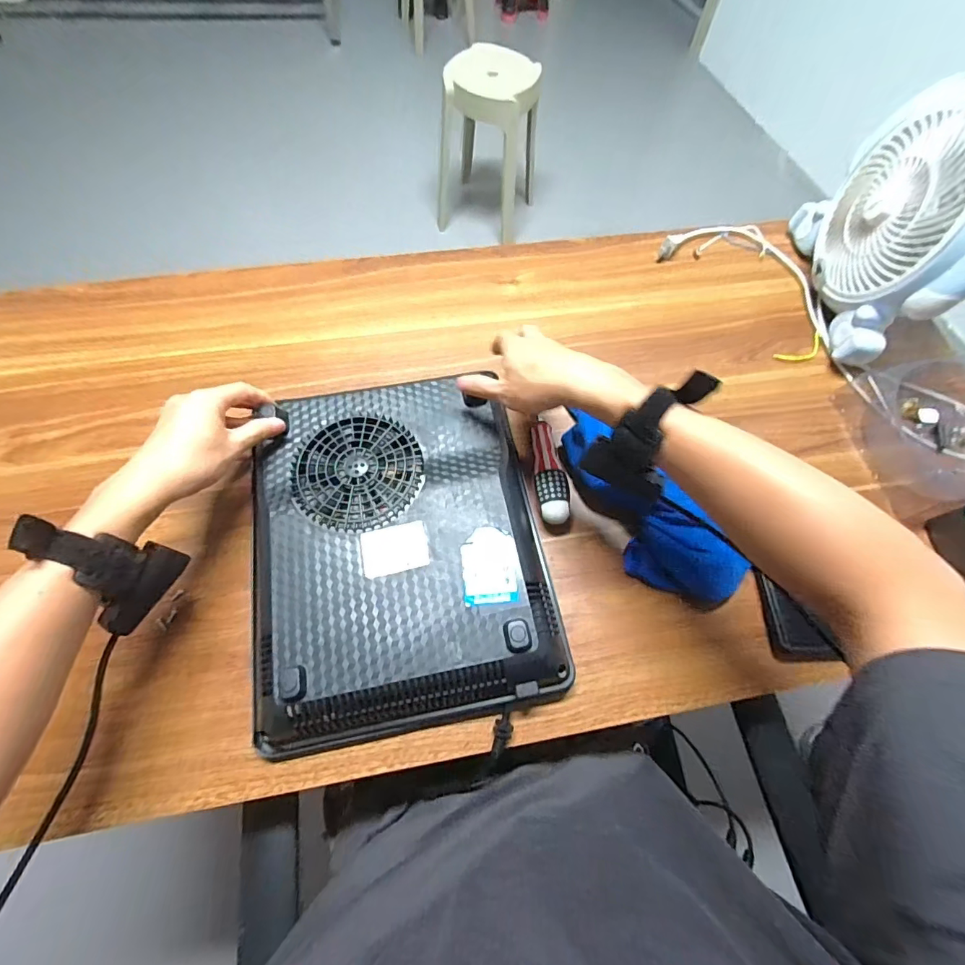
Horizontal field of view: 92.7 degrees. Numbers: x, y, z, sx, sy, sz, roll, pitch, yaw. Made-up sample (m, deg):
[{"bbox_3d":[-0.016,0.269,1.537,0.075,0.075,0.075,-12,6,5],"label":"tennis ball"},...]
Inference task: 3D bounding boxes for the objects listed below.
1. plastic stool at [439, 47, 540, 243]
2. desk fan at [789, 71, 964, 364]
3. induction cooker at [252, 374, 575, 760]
[{"bbox_3d":[0.018,-1.074,1.496,0.277,0.445,0.285,19,67,5],"label":"plastic stool"},{"bbox_3d":[0.507,-0.302,0.514,0.134,0.245,0.268,4,67,-1],"label":"desk fan"},{"bbox_3d":[-0.082,0.045,0.429,0.262,0.051,0.333,-10,68,-7],"label":"induction cooker"}]

